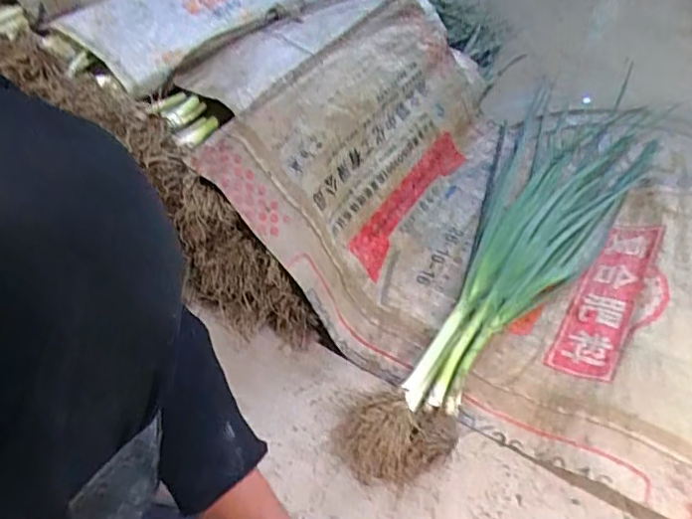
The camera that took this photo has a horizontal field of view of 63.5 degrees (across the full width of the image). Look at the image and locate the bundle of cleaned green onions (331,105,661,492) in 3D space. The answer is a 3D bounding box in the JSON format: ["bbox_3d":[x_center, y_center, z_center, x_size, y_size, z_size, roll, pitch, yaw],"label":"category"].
[{"bbox_3d":[0.253,-0.031,0.877,0.236,0.071,0.861,30,56,23],"label":"bundle of cleaned green onions"}]

